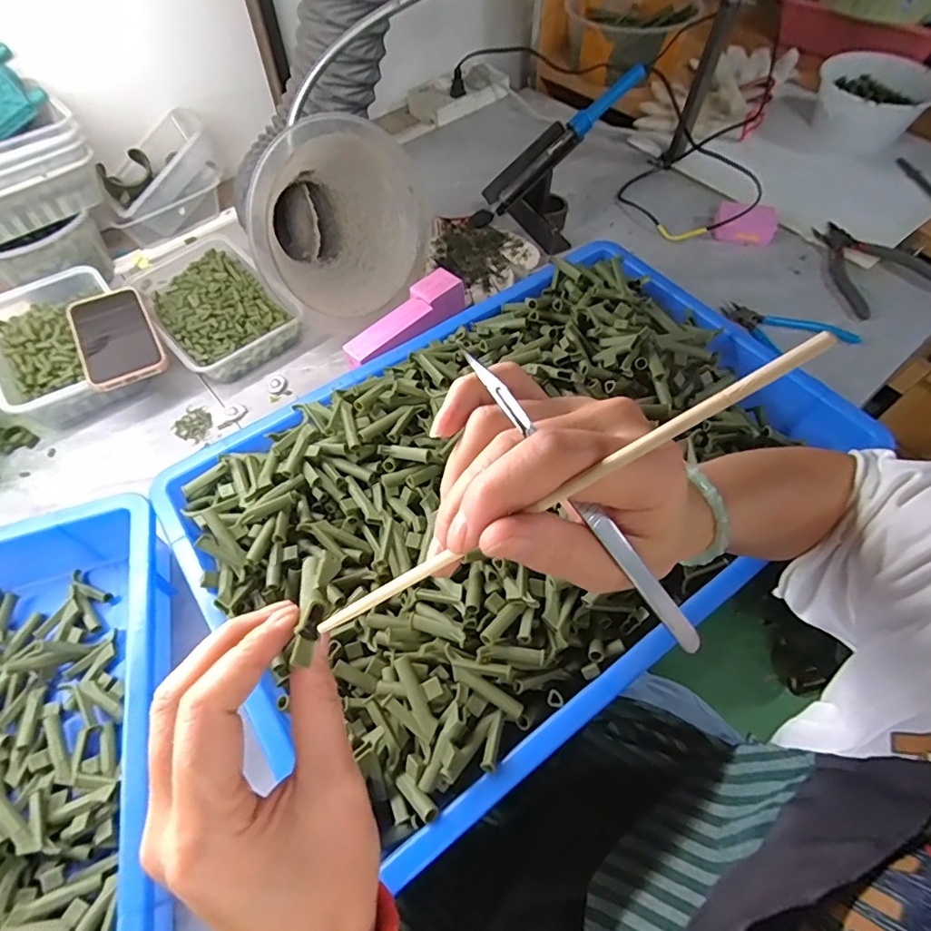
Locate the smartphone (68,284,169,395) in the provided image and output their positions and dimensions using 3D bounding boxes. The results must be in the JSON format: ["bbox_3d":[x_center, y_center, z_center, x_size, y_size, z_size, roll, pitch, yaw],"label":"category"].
[{"bbox_3d":[-0.392,-0.145,0.586,0.077,0.012,0.154,-29,62,-16],"label":"smartphone"}]

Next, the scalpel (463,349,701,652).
[{"bbox_3d":[0.044,0.016,0.186,0.009,0.007,0.136,-43,101,-22],"label":"scalpel"}]

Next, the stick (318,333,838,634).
[{"bbox_3d":[0.022,0.015,0.172,0.191,0.008,0.006,-33,57,21],"label":"stick"}]

